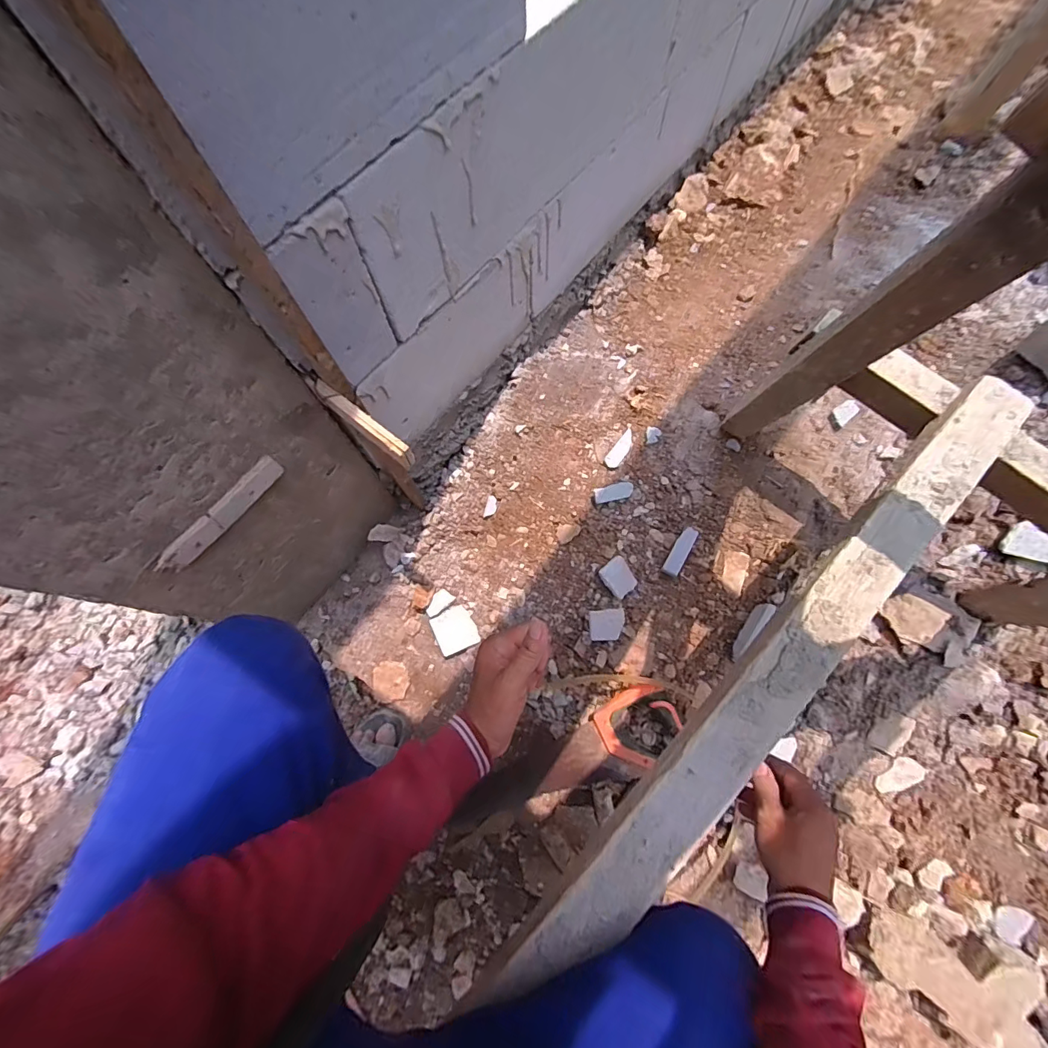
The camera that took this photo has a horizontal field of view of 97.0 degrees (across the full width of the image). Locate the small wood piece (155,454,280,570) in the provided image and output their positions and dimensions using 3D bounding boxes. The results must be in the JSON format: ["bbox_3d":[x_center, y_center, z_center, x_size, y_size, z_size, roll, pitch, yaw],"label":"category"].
[{"bbox_3d":[-0.340,-0.010,0.524,0.013,0.035,0.161,37,77,12],"label":"small wood piece"}]

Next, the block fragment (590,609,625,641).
[{"bbox_3d":[0.140,0.169,0.776,0.058,0.014,0.050,-2,73,1],"label":"block fragment"}]

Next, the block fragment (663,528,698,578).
[{"bbox_3d":[0.265,0.046,0.784,0.027,0.017,0.086,29,91,10],"label":"block fragment"}]

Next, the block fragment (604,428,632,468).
[{"bbox_3d":[0.167,-0.129,0.799,0.025,0.009,0.073,36,77,12],"label":"block fragment"}]

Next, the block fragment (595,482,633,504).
[{"bbox_3d":[0.153,-0.054,0.790,0.068,0.018,0.026,-14,73,-3],"label":"block fragment"}]

